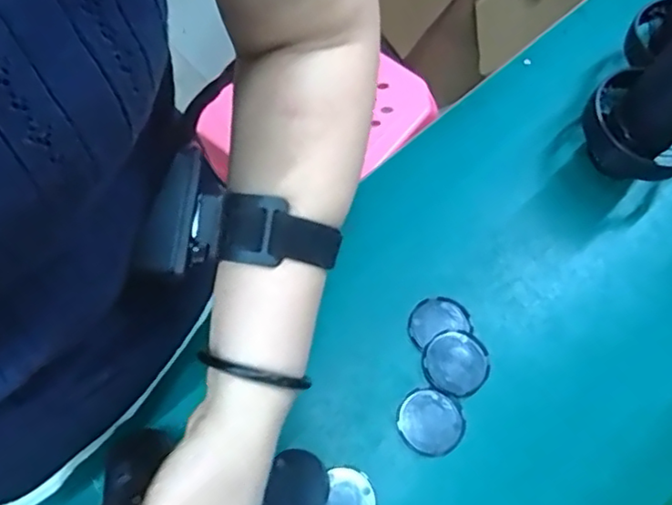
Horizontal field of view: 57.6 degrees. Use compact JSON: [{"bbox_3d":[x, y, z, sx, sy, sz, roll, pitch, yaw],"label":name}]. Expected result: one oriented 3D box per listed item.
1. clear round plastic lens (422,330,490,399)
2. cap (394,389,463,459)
[{"bbox_3d":[0.094,0.087,0.483,0.051,0.004,0.050,1,68,-2],"label":"clear round plastic lens"},{"bbox_3d":[0.073,0.130,0.469,0.050,0.006,0.047,1,68,-2],"label":"cap"}]

